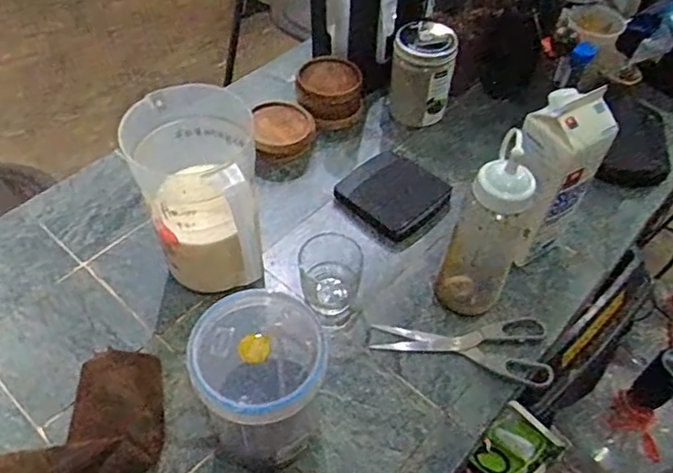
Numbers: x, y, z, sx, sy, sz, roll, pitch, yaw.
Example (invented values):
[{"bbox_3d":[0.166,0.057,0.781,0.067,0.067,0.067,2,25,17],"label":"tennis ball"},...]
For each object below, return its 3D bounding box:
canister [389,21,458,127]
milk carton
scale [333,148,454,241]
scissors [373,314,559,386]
[{"bbox_3d":[0.127,-0.244,0.899,0.089,0.122,0.100,9,51,6],"label":"canister"},{"bbox_3d":[0.245,-0.065,0.689,0.072,0.209,0.072,-36,60,-27],"label":"milk carton"},{"bbox_3d":[0.078,-0.059,0.806,0.119,0.032,0.122,-36,59,-27],"label":"scale"},{"bbox_3d":[0.139,0.120,0.685,0.197,0.011,0.082,5,50,3],"label":"scissors"}]

